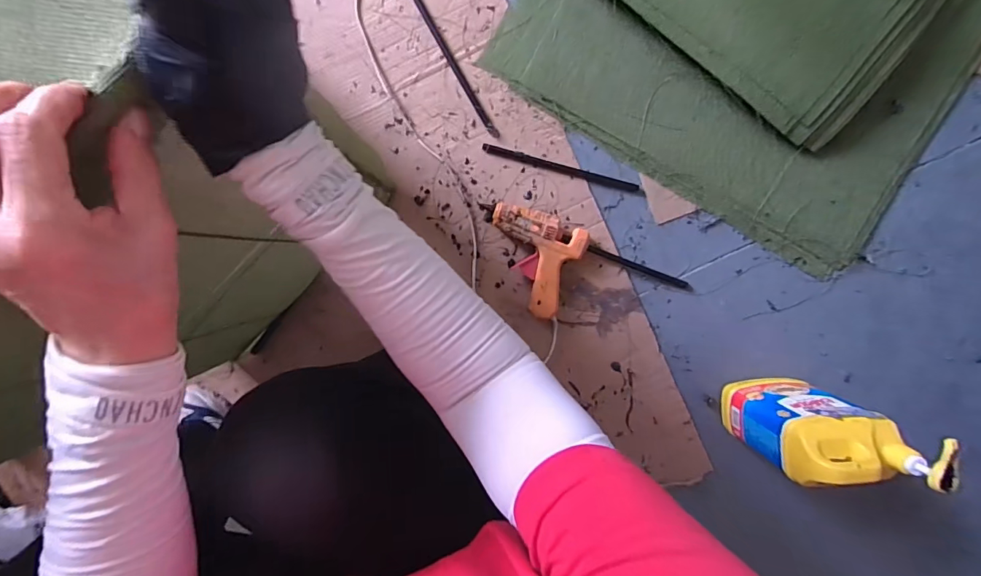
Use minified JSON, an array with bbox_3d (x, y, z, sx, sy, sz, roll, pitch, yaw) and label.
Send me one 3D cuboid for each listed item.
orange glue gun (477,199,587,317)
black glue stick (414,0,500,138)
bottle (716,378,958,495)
[{"bbox_3d":[0.056,-0.049,0.761,0.168,0.041,0.155,22,95,-3],"label":"orange glue gun"},{"bbox_3d":[-0.062,-0.365,0.741,0.015,0.006,0.276,-31,95,2],"label":"black glue stick"},{"bbox_3d":[0.474,0.202,0.683,0.147,0.276,0.079,-9,96,0],"label":"bottle"}]

